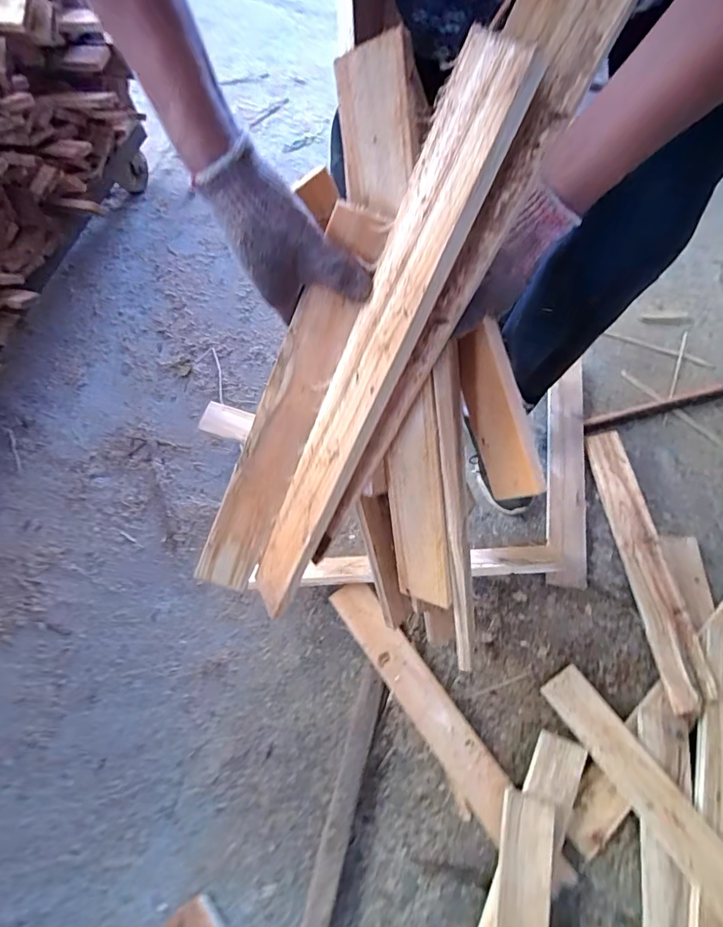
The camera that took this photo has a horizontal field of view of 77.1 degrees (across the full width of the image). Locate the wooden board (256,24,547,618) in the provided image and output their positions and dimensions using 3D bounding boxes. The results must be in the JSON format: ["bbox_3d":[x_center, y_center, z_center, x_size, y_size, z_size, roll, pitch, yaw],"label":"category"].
[{"bbox_3d":[-0.011,-0.051,0.394,0.065,0.503,0.024,37,32,18],"label":"wooden board"}]

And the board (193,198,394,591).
[{"bbox_3d":[-0.083,-0.026,0.448,0.051,0.429,0.030,38,29,19],"label":"board"}]

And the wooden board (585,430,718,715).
[{"bbox_3d":[0.473,0.147,0.767,0.065,0.020,0.469,-17,57,24],"label":"wooden board"}]

